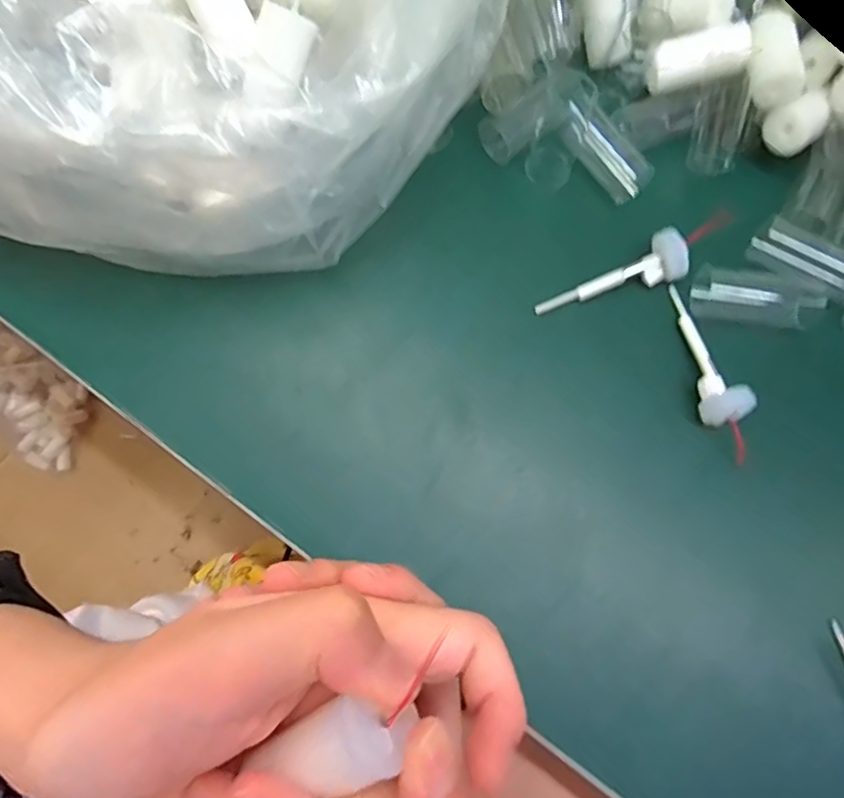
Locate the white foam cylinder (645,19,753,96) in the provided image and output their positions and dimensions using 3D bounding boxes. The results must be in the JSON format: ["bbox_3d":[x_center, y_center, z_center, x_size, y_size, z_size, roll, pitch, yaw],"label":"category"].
[{"bbox_3d":[0.122,-0.150,0.260,0.042,0.013,0.018,-12,76,15],"label":"white foam cylinder"}]

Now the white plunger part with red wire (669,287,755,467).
[{"bbox_3d":[0.119,-0.012,0.247,0.018,0.015,0.077,-19,77,-4],"label":"white plunger part with red wire"}]

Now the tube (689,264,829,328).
[{"bbox_3d":[0.147,-0.046,0.262,0.051,0.015,0.023,9,76,3],"label":"tube"}]

